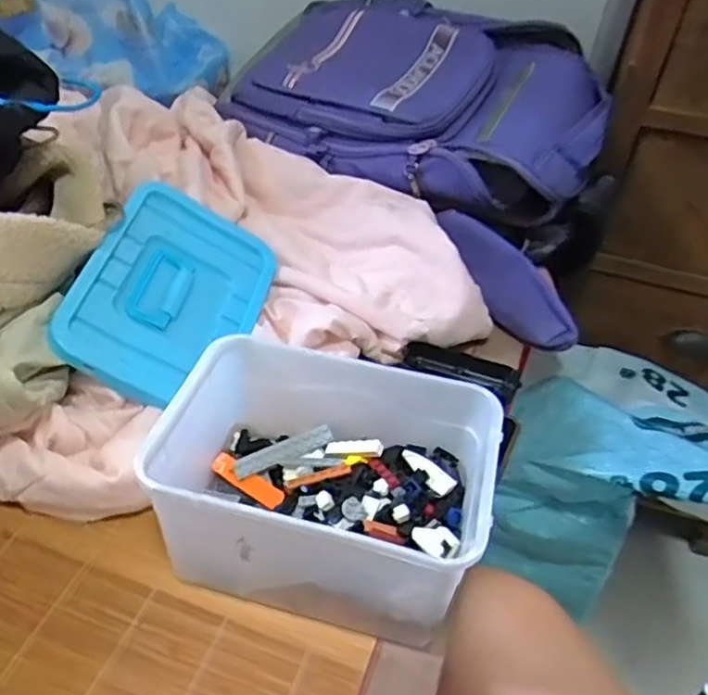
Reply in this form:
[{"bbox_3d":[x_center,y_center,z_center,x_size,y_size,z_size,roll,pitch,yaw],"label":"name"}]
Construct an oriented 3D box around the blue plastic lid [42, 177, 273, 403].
[{"bbox_3d":[-0.160,-0.048,0.593,0.148,0.020,0.211,30,47,-18],"label":"blue plastic lid"}]

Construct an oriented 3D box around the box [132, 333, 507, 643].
[{"bbox_3d":[-0.027,0.100,0.470,0.217,0.128,0.145,13,39,8],"label":"box"}]

